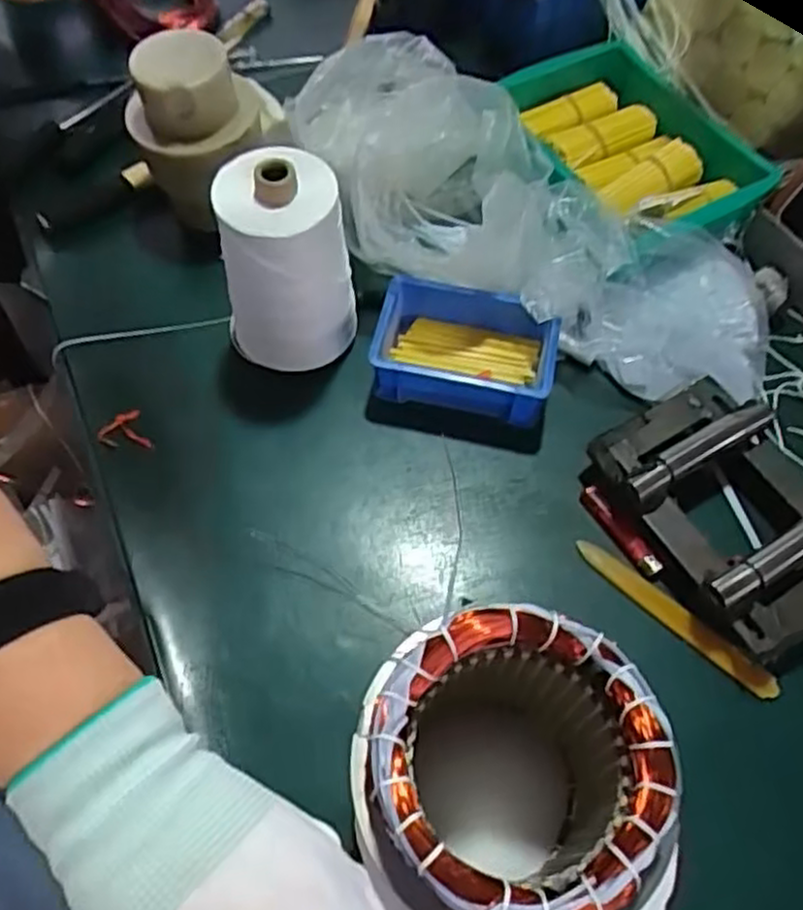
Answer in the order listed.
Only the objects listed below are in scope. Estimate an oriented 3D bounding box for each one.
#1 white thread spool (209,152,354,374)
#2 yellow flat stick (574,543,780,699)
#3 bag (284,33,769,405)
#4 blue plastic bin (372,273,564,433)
[{"bbox_3d":[-0.089,-0.143,0.580,0.100,0.170,0.082,-5,61,-3],"label":"white thread spool"},{"bbox_3d":[0.192,0.114,0.536,0.158,0.005,0.018,39,93,21],"label":"yellow flat stick"},{"bbox_3d":[0.093,-0.199,0.640,0.468,0.094,0.208,30,65,15],"label":"bag"},{"bbox_3d":[0.052,-0.082,0.614,0.138,0.058,0.087,12,62,7],"label":"blue plastic bin"}]

